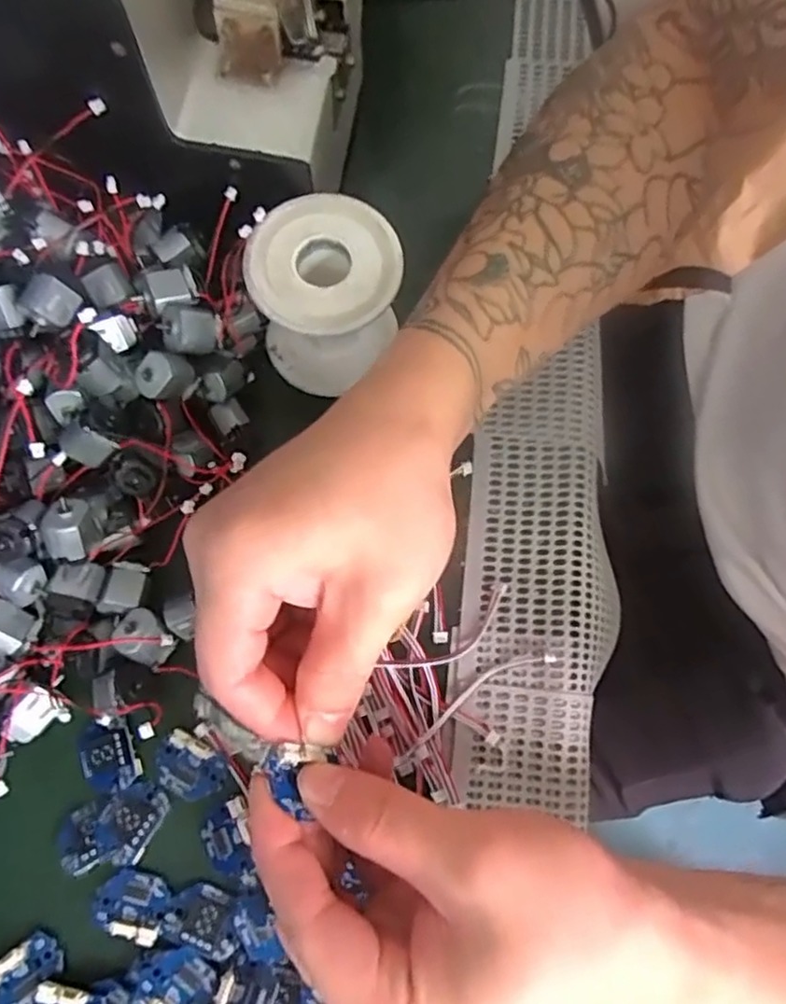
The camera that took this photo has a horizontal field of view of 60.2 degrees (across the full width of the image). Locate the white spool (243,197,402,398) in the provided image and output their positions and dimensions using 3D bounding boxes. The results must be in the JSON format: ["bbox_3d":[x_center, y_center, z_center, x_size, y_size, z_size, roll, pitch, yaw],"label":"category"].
[{"bbox_3d":[-0.029,-0.088,0.305,0.061,0.063,0.062,0,74,-2],"label":"white spool"}]

